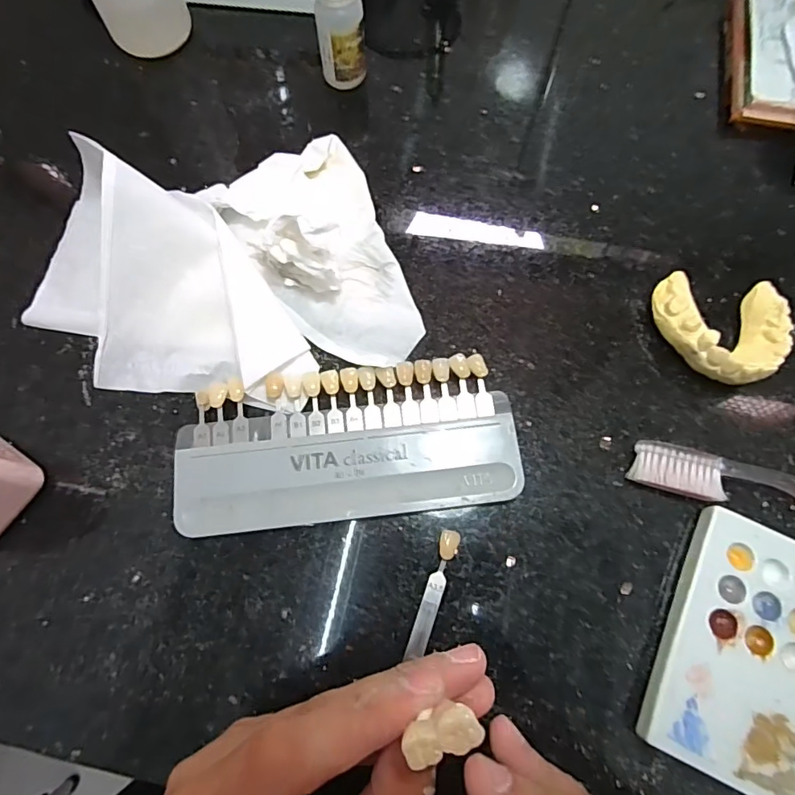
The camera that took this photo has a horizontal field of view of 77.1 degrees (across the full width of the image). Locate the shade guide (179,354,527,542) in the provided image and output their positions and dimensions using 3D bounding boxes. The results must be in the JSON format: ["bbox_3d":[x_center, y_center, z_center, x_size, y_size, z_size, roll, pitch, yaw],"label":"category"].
[{"bbox_3d":[-0.022,0.020,0.221,0.144,0.009,0.066,-7,71,-1],"label":"shade guide"}]

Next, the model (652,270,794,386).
[{"bbox_3d":[0.150,-0.031,0.229,0.059,0.020,0.050,4,71,3],"label":"model"}]

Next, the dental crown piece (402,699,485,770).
[{"bbox_3d":[0.010,0.077,0.114,0.017,0.004,0.010,-19,72,-5],"label":"dental crown piece"}]

